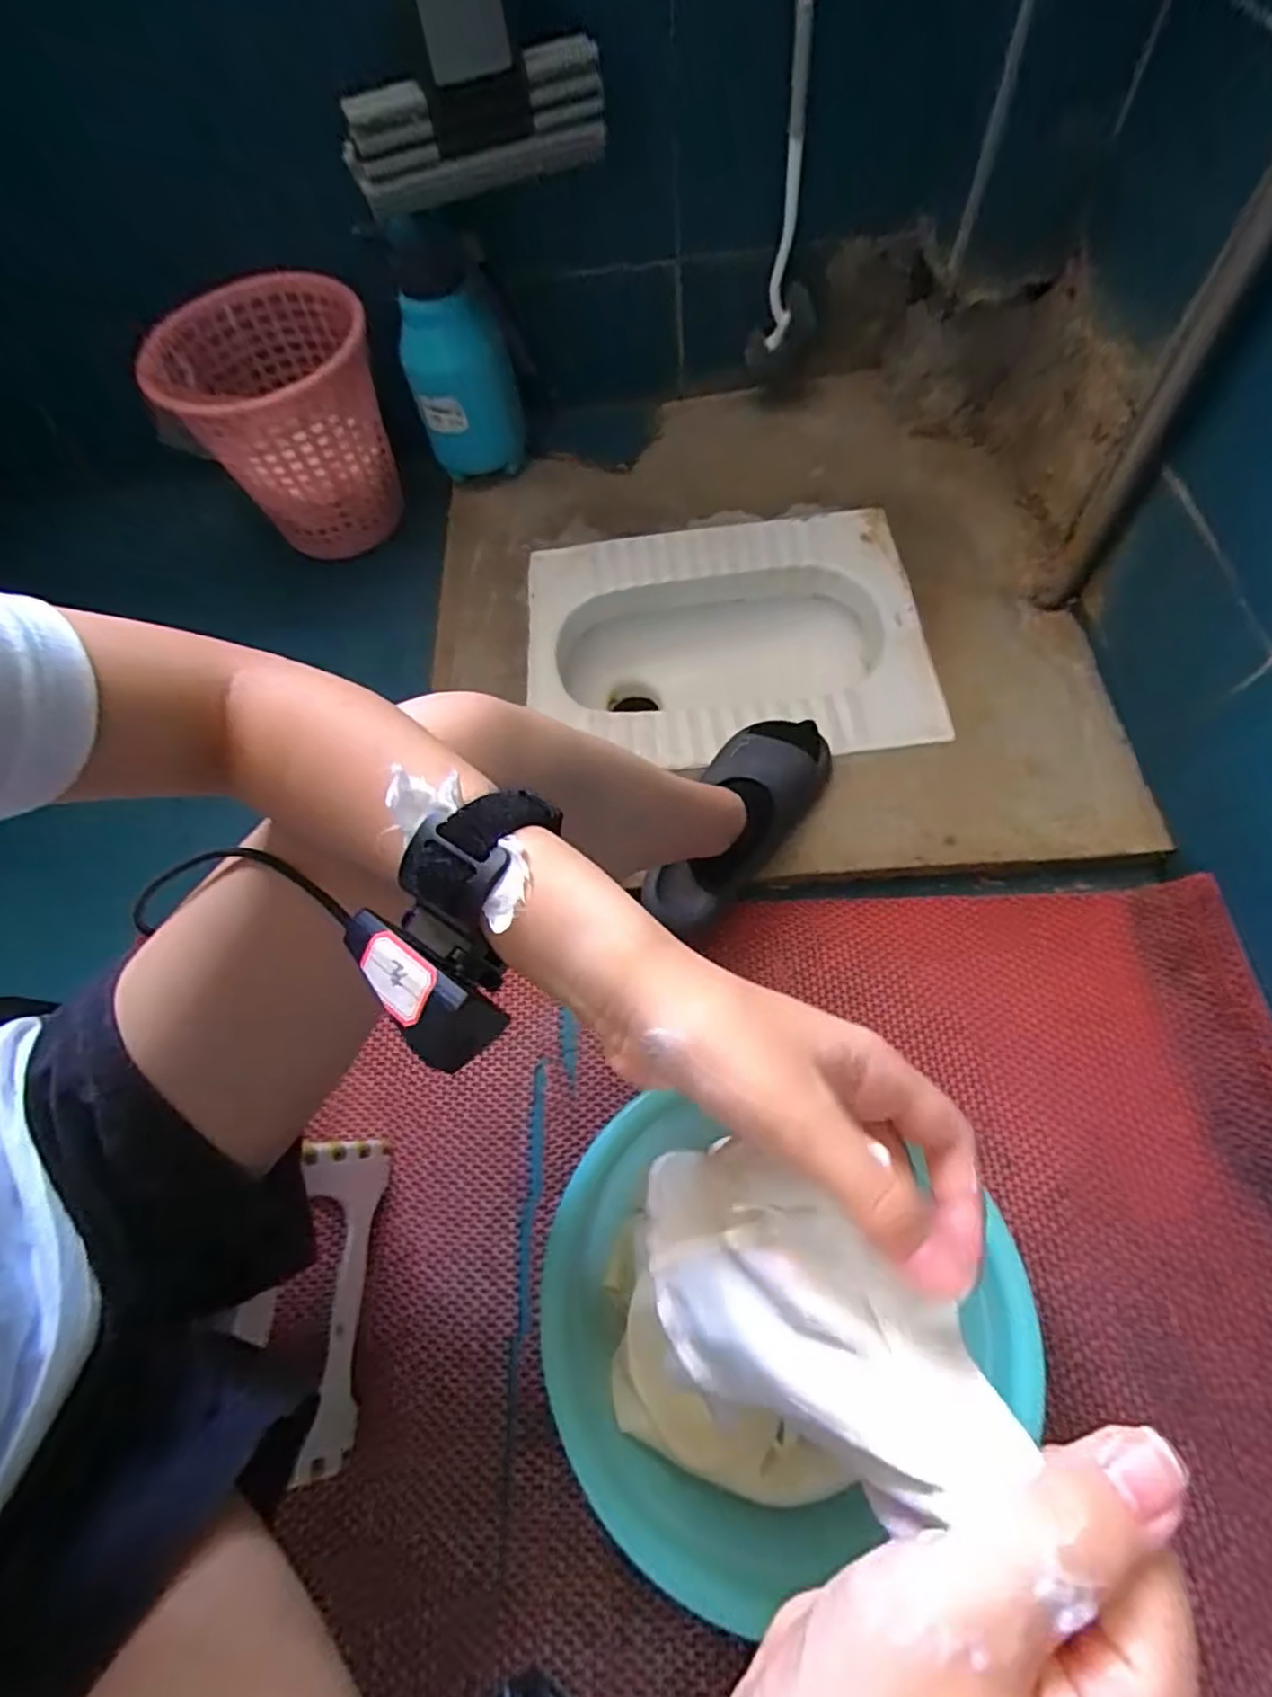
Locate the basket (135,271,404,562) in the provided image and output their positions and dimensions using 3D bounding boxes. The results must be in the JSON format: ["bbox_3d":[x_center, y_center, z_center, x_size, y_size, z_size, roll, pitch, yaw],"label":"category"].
[{"bbox_3d":[-0.479,-0.583,0.973,0.265,0.261,0.249,-15,61,-5],"label":"basket"}]

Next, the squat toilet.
[{"bbox_3d":[0.109,-0.251,0.921,0.485,0.160,0.376,-2,61,2],"label":"squat toilet"}]

